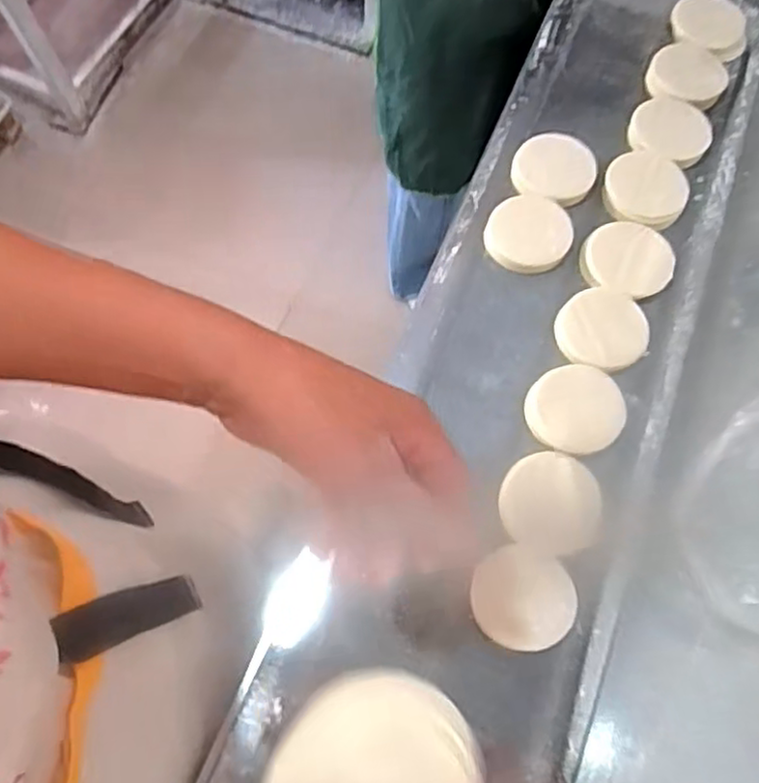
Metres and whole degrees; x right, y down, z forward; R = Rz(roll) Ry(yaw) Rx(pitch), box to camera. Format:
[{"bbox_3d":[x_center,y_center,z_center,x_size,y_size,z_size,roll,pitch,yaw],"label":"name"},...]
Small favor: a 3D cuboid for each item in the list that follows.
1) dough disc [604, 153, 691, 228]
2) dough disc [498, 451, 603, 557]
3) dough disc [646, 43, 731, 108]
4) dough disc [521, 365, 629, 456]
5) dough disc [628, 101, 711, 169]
[{"bbox_3d":[0.284,-0.212,0.733,0.086,0.013,0.094,0,68,-1],"label":"dough disc"},{"bbox_3d":[0.152,0.096,0.602,0.085,0.016,0.090,0,68,-1],"label":"dough disc"},{"bbox_3d":[0.359,-0.373,0.797,0.084,0.023,0.101,19,69,6],"label":"dough disc"},{"bbox_3d":[0.181,0.016,0.637,0.084,0.021,0.082,0,68,-1],"label":"dough disc"},{"bbox_3d":[0.323,-0.289,0.762,0.086,0.010,0.081,0,68,-1],"label":"dough disc"}]

